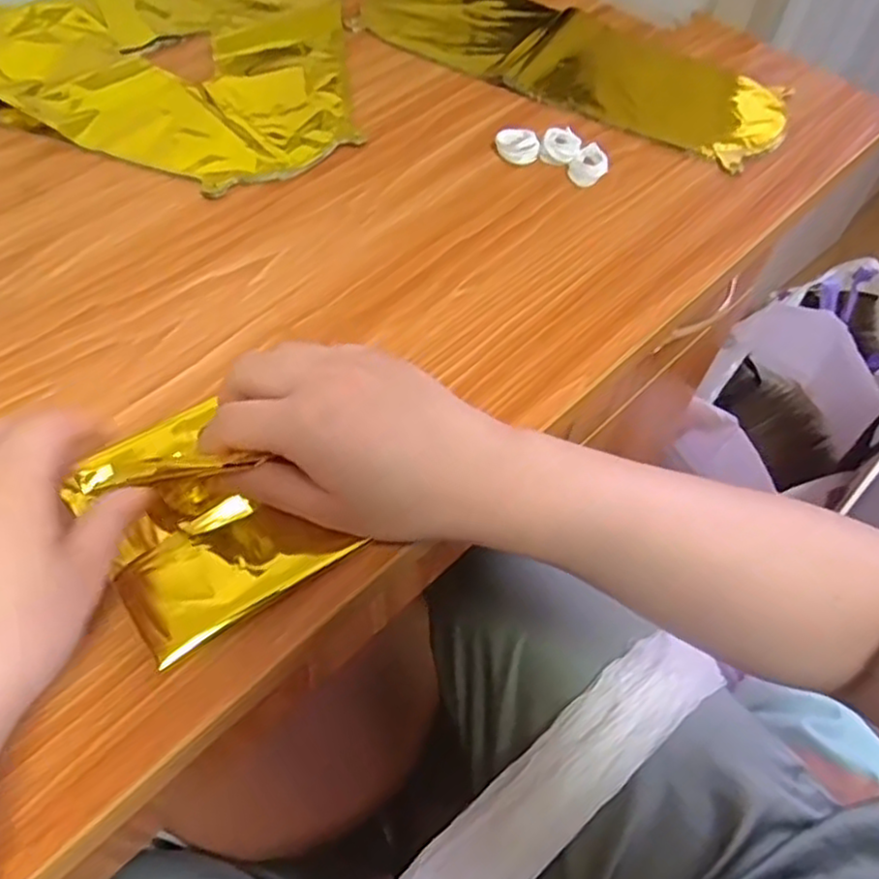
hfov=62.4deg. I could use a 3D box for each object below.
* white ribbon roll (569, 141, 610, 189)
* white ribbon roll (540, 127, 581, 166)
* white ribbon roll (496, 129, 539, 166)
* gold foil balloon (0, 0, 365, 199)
[{"bbox_3d":[0.101,-0.186,0.492,0.023,0.011,0.029,40,63,21],"label":"white ribbon roll"},{"bbox_3d":[0.083,-0.203,0.503,0.025,0.011,0.031,6,57,0],"label":"white ribbon roll"},{"bbox_3d":[0.054,-0.202,0.501,0.030,0.011,0.024,4,57,-1],"label":"white ribbon roll"},{"bbox_3d":[-0.209,-0.342,0.577,0.351,0.021,0.349,15,57,6],"label":"gold foil balloon"}]

